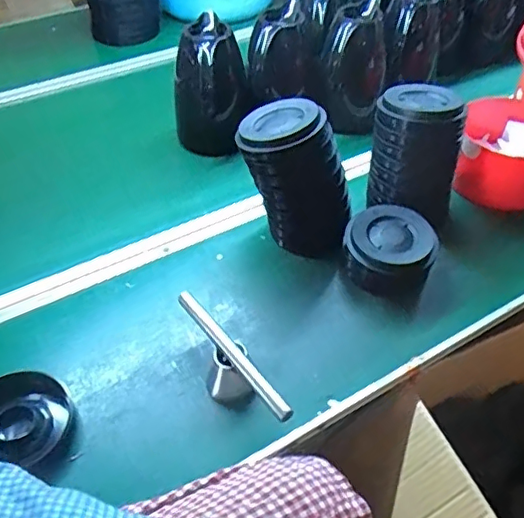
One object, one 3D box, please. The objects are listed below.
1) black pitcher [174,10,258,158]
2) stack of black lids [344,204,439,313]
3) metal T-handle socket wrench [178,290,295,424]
[{"bbox_3d":[-0.091,-0.287,0.965,0.104,0.205,0.113,-31,53,-27],"label":"black pitcher"},{"bbox_3d":[0.179,-0.011,0.779,0.126,0.072,0.105,28,52,25],"label":"stack of black lids"},{"bbox_3d":[-0.043,0.121,0.640,0.045,0.062,0.205,-24,50,-22],"label":"metal T-handle socket wrench"}]

